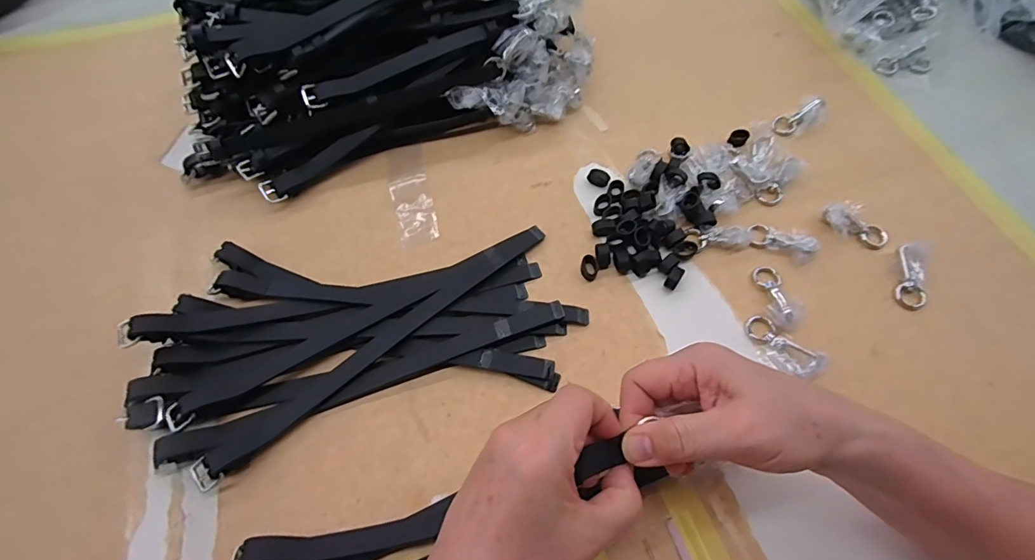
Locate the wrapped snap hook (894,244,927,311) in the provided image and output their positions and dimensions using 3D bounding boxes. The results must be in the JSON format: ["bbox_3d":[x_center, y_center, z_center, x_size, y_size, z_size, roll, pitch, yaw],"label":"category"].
[{"bbox_3d":[0.331,-0.003,0.384,0.022,0.008,0.056,10,79,5],"label":"wrapped snap hook"}]

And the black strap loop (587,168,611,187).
[{"bbox_3d":[0.077,-0.097,0.435,0.021,0.012,0.012,27,67,13],"label":"black strap loop"}]

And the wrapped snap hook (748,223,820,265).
[{"bbox_3d":[0.232,-0.033,0.402,0.053,0.014,0.022,23,65,25],"label":"wrapped snap hook"}]

